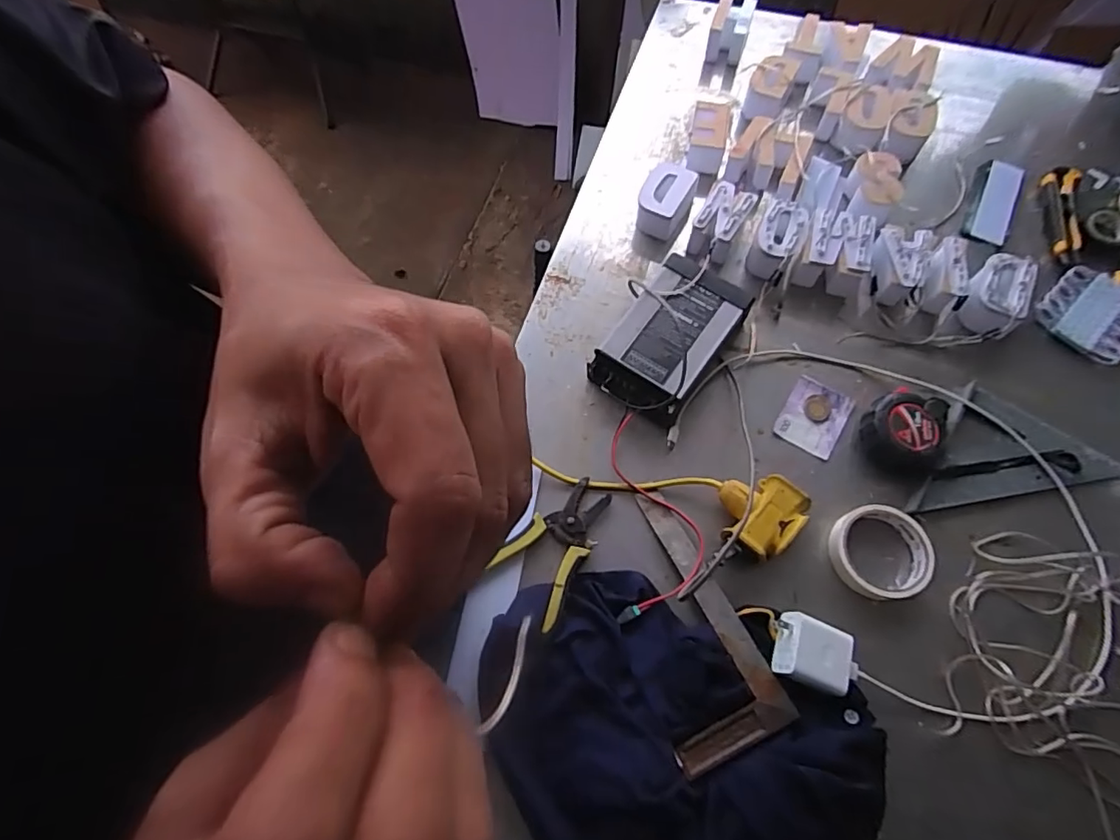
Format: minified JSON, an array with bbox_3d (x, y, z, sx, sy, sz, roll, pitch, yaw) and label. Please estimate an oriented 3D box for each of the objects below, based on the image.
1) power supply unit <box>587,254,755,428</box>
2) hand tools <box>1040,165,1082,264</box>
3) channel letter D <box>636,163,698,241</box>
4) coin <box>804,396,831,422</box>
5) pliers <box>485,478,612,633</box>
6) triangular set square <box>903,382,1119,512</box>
[{"bbox_3d":[0.124,-0.093,0.633,0.112,0.046,0.186,33,74,15],"label":"power supply unit"},{"bbox_3d":[0.628,-0.257,0.698,0.039,0.013,0.138,14,70,9],"label":"hand tools"},{"bbox_3d":[0.133,-0.283,0.713,0.058,0.049,0.087,26,72,13],"label":"channel letter D"},{"bbox_3d":[0.289,-0.013,0.626,0.027,0.004,0.030,20,71,11],"label":"coin"},{"bbox_3d":[-0.008,0.124,0.569,0.078,0.015,0.144,27,72,13],"label":"pliers"},{"bbox_3d":[0.469,0.022,0.601,0.233,0.013,0.123,-9,70,-6],"label":"triangular set square"}]

